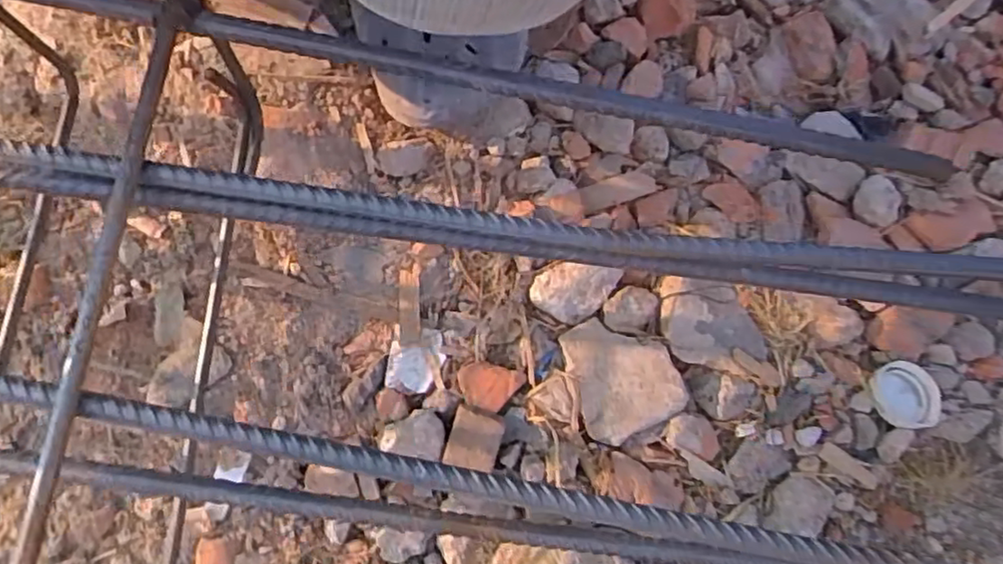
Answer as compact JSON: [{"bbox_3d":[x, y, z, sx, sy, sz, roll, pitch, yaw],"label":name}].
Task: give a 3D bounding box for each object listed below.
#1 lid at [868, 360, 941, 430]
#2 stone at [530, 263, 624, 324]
[{"bbox_3d":[0.244,0.068,0.411,0.043,0.009,0.039,3,73,0],"label":"lid"},{"bbox_3d":[0.044,0.006,0.424,0.050,0.017,0.034,10,74,3],"label":"stone"}]

